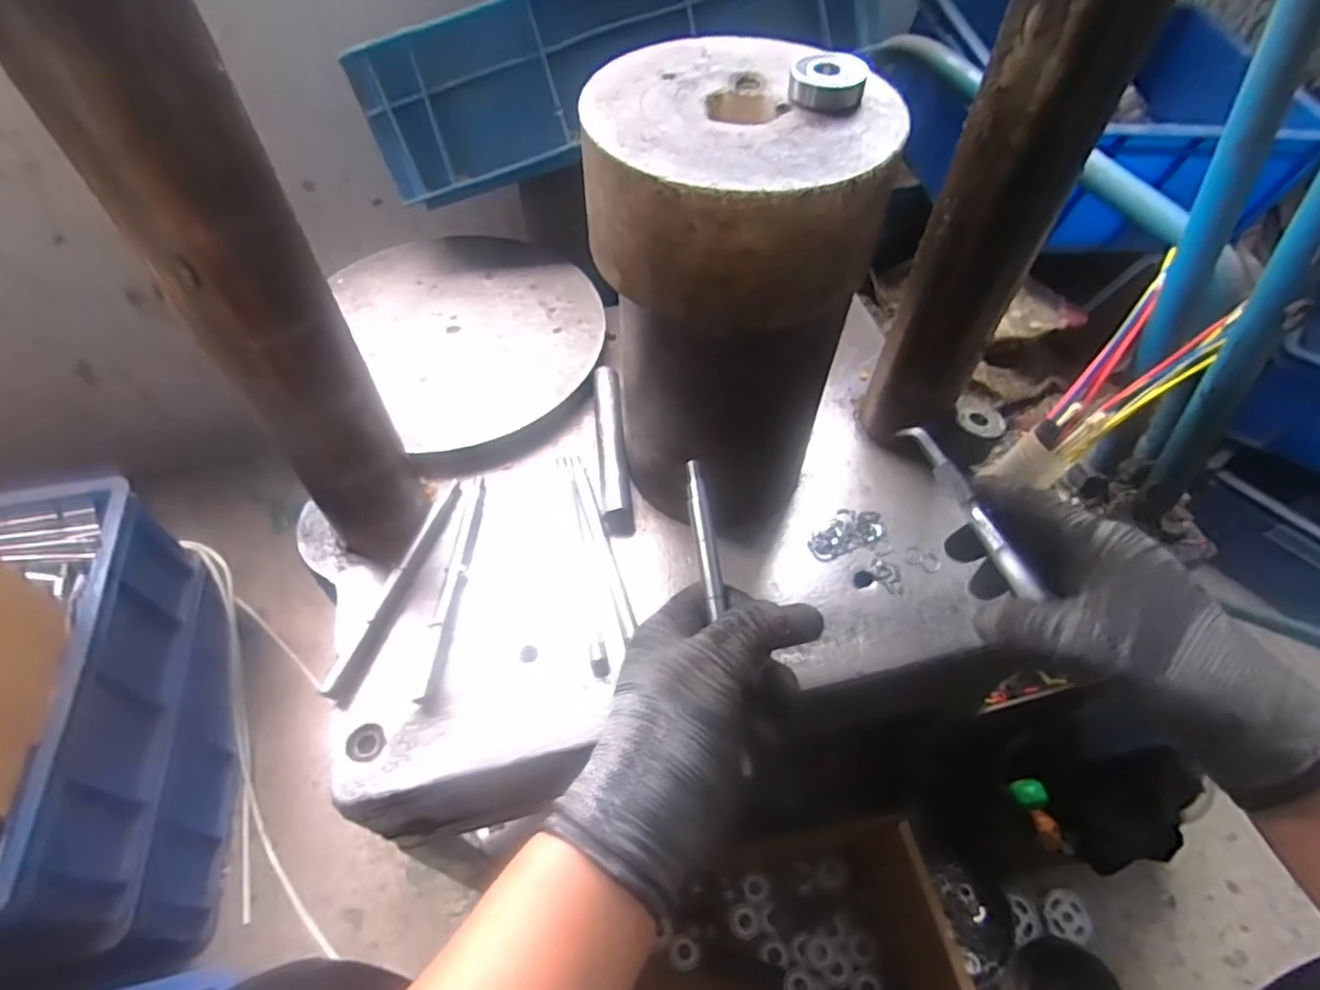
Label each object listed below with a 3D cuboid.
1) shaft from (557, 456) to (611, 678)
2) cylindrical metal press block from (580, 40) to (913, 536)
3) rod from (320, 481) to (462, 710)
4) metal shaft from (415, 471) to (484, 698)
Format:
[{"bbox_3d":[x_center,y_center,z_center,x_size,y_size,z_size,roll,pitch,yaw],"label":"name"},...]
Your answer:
[{"bbox_3d":[-0.055,0.041,0.447,0.009,0.004,0.170,-10,55,-8],"label":"shaft"},{"bbox_3d":[0.037,-0.103,0.391,0.134,0.243,0.131,0,54,-1],"label":"cylindrical metal press block"},{"bbox_3d":[-0.171,0.055,0.435,0.016,0.014,0.165,12,54,7],"label":"rod"},{"bbox_3d":[-0.137,0.054,0.438,0.012,0.008,0.161,1,54,0],"label":"metal shaft"}]

